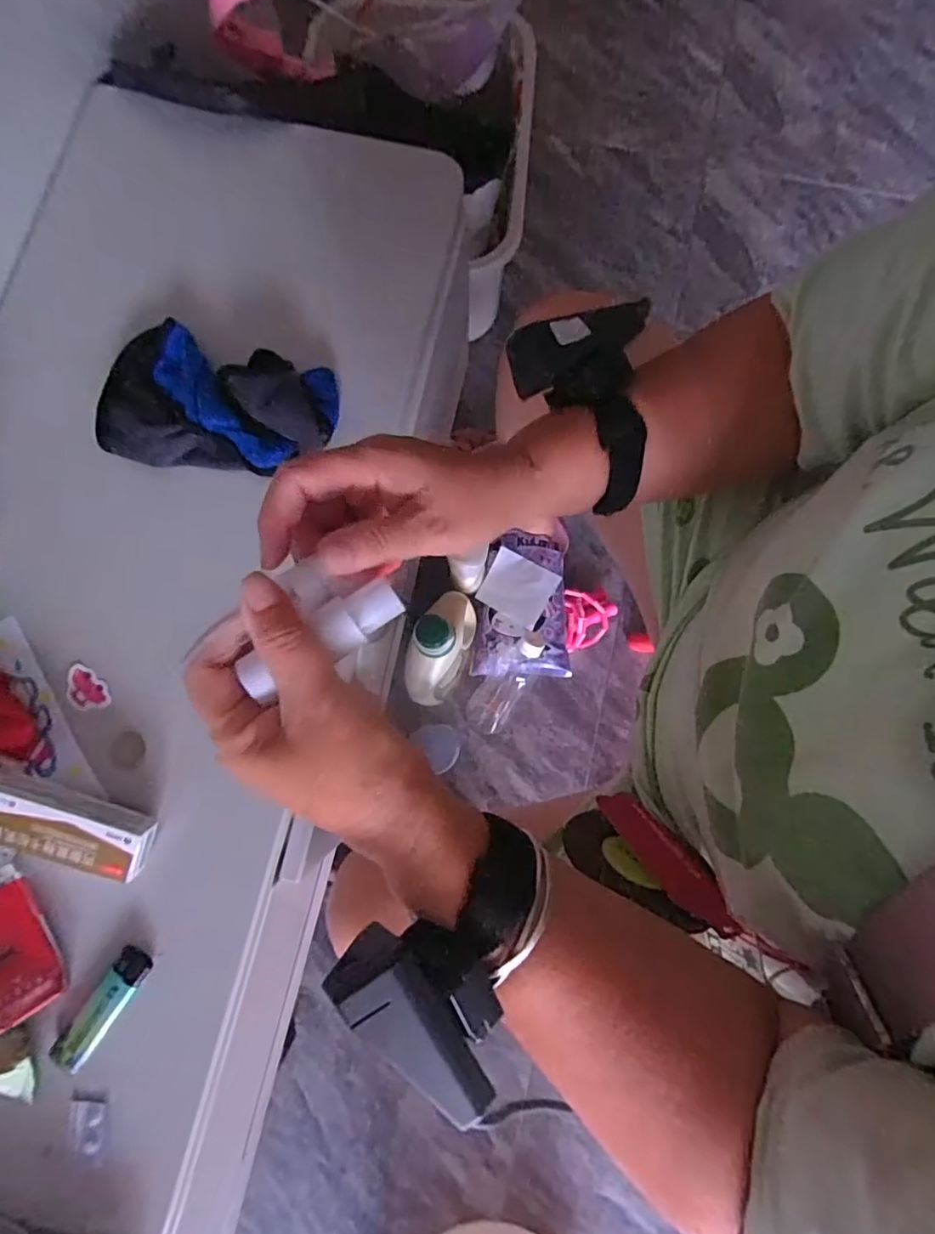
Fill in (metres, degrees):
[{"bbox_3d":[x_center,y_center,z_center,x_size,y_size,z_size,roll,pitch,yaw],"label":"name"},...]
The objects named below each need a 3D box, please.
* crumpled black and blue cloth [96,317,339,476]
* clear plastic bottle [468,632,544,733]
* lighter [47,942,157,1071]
[{"bbox_3d":[-0.183,-0.153,0.415,0.159,0.027,0.103,16,79,4],"label":"crumpled black and blue cloth"},{"bbox_3d":[0.050,0.084,0.731,0.052,0.056,0.176,36,125,7],"label":"clear plastic bottle"},{"bbox_3d":[-0.230,0.247,0.358,0.024,0.012,0.072,33,81,7],"label":"lighter"}]

